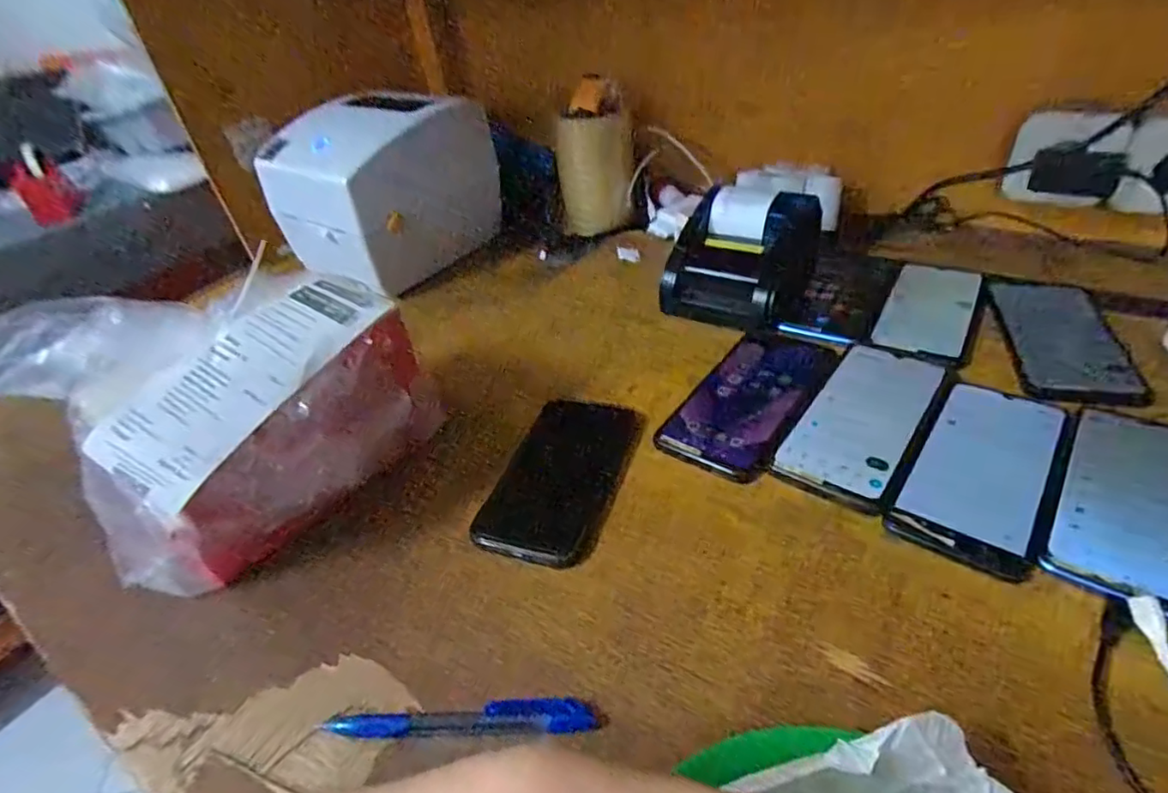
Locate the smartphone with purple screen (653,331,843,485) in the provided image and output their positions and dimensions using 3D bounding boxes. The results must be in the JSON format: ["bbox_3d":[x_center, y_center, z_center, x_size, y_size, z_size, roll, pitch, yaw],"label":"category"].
[{"bbox_3d":[0.131,-0.002,0.458,0.085,0.006,0.168,23,47,33],"label":"smartphone with purple screen"}]

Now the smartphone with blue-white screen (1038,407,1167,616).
[{"bbox_3d":[0.331,0.059,0.350,0.072,0.006,0.169,24,48,34],"label":"smartphone with blue-white screen"}]

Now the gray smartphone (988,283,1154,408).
[{"bbox_3d":[0.392,-0.050,0.484,0.077,0.008,0.173,6,40,17],"label":"gray smartphone"}]

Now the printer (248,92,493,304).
[{"bbox_3d":[-0.221,-0.238,0.675,0.146,0.169,0.206,15,45,27],"label":"printer"}]

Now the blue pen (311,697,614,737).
[{"bbox_3d":[-0.062,0.160,0.292,0.142,0.011,0.018,-3,38,6],"label":"blue pen"}]

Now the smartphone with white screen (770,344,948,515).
[{"bbox_3d":[0.204,0.013,0.427,0.074,0.005,0.168,22,46,32],"label":"smartphone with white screen"}]

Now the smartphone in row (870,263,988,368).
[{"bbox_3d":[0.312,-0.081,0.527,0.073,0.004,0.158,17,44,28],"label":"smartphone in row"}]

